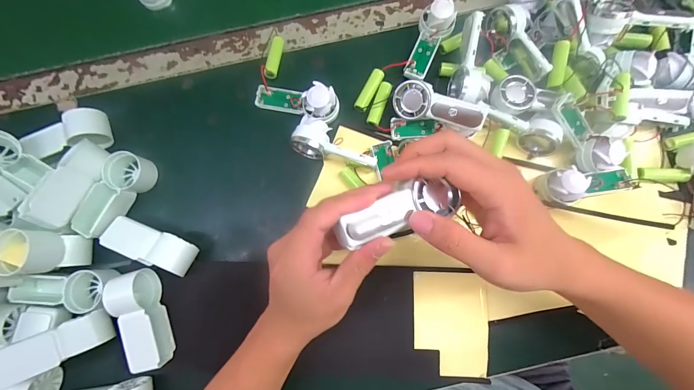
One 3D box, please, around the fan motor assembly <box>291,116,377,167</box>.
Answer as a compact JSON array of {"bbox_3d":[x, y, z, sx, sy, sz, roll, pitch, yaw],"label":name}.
[{"bbox_3d":[-0.011,-0.055,0.331,0.090,0.029,0.037,15,81,3],"label":"fan motor assembly"}]

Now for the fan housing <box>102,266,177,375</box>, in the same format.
[{"bbox_3d":[-0.203,0.123,0.306,0.034,0.041,0.093,-15,81,-2],"label":"fan housing"}]

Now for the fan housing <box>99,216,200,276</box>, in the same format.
[{"bbox_3d":[-0.201,0.051,0.322,0.096,0.037,0.034,20,81,4],"label":"fan housing"}]

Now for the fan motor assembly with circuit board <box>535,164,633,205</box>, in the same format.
[{"bbox_3d":[0.254,-0.012,0.321,0.095,0.033,0.037,-7,80,0],"label":"fan motor assembly with circuit board"}]

